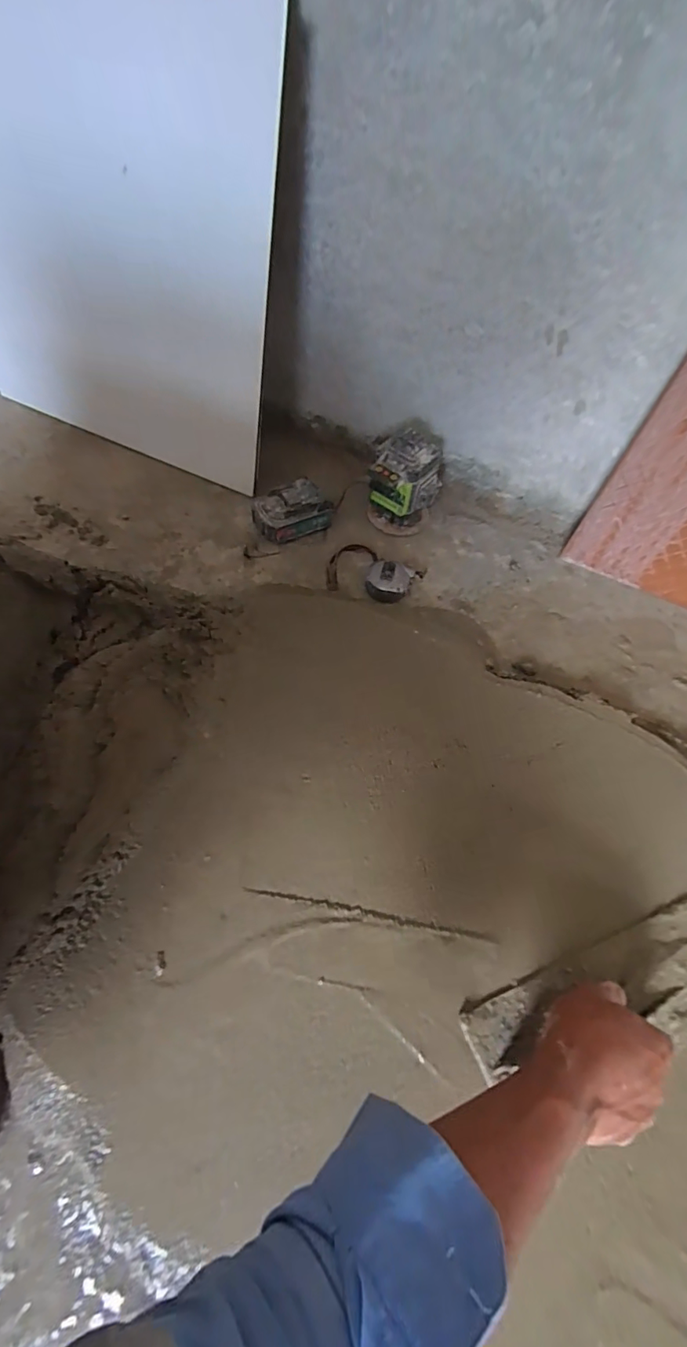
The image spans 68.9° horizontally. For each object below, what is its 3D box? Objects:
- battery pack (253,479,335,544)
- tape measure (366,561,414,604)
[{"bbox_3d":[-0.077,-0.248,0.763,0.112,0.047,0.074,-22,66,-14],"label":"battery pack"},{"bbox_3d":[0.065,-0.133,0.726,0.061,0.047,0.057,1,63,-3],"label":"tape measure"}]

